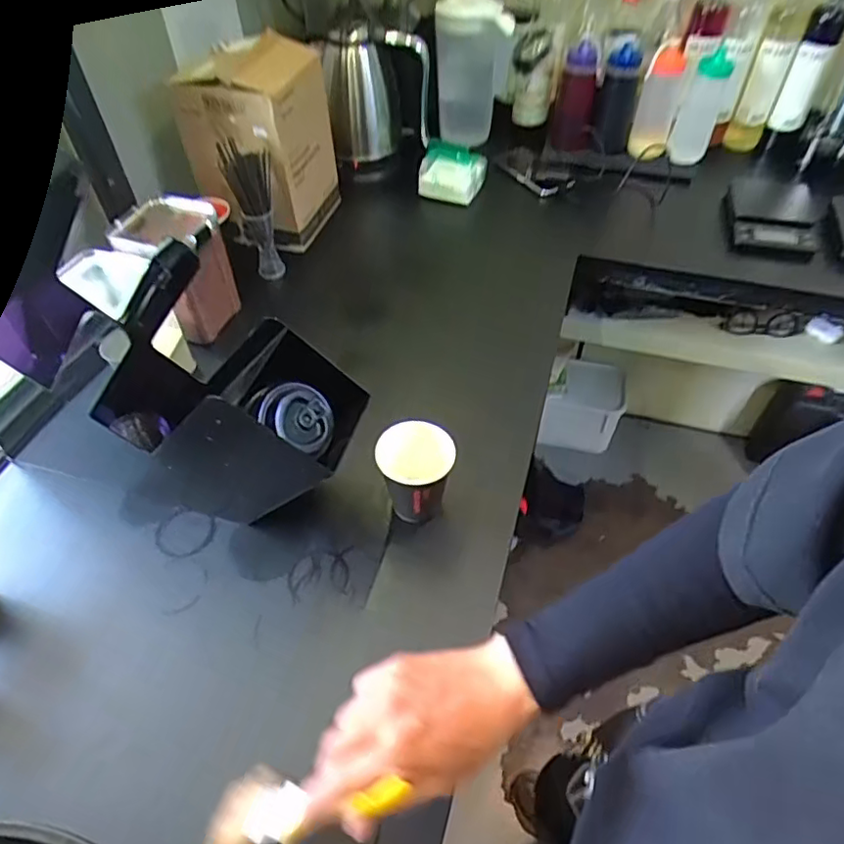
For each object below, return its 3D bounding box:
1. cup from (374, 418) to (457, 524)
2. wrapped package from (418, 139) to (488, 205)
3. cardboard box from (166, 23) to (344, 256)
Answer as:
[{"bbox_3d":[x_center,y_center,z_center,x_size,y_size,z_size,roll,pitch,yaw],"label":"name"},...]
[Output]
[{"bbox_3d":[-0.006,0.060,0.625,0.074,0.117,0.070,0,49,0],"label":"cup"},{"bbox_3d":[0.049,-0.424,1.005,0.109,0.084,0.043,15,51,13],"label":"wrapped package"},{"bbox_3d":[-0.239,-0.426,0.895,0.168,0.240,0.177,14,51,12],"label":"cardboard box"}]

